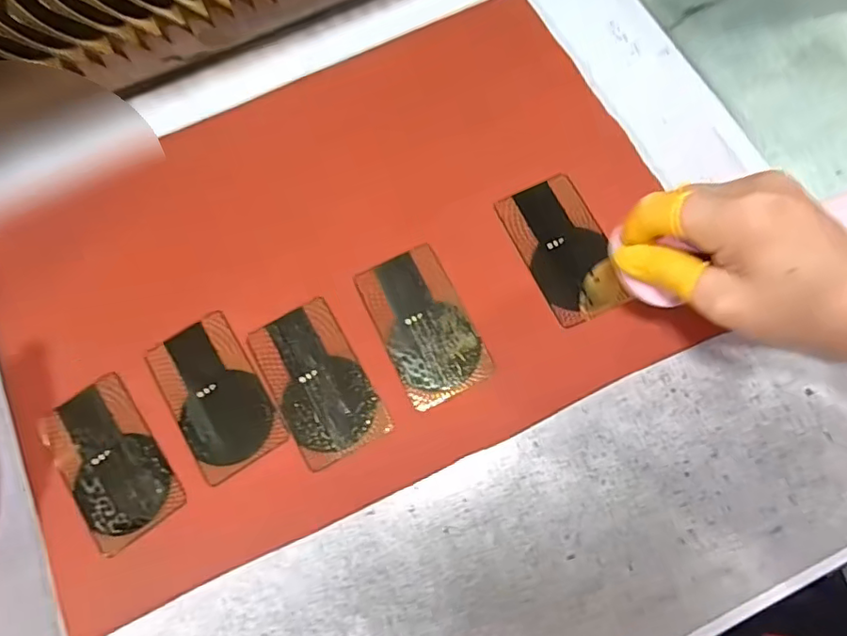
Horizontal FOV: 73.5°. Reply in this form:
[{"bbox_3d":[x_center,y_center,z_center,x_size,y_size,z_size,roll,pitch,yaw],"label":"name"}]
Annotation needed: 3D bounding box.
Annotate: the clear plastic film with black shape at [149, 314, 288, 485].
[{"bbox_3d":[-0.112,0.041,0.307,0.048,0.004,0.085,-32,74,-8],"label":"clear plastic film with black shape"}]

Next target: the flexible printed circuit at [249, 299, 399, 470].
[{"bbox_3d":[-0.057,0.033,0.305,0.049,0.004,0.085,-28,73,-7],"label":"flexible printed circuit"}]

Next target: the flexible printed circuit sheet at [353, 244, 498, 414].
[{"bbox_3d":[0.000,0.003,0.312,0.048,0.004,0.086,-24,73,-5],"label":"flexible printed circuit sheet"}]

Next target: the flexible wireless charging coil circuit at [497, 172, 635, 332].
[{"bbox_3d":[0.081,-0.040,0.324,0.048,0.004,0.085,-23,73,-5],"label":"flexible wireless charging coil circuit"}]

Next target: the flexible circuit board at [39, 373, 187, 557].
[{"bbox_3d":[-0.164,0.075,0.298,0.047,0.004,0.084,-35,74,-9],"label":"flexible circuit board"}]

